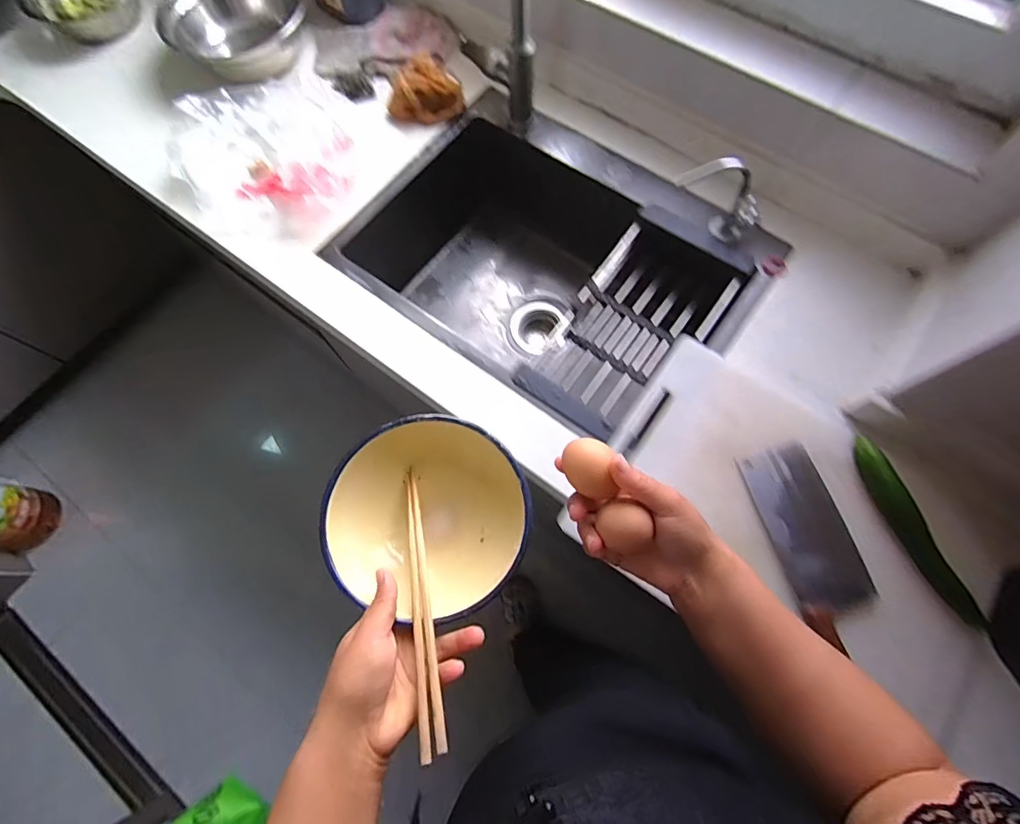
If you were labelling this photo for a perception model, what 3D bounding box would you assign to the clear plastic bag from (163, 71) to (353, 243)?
[{"bbox_3d":[-0.383,-0.426,0.762,0.291,0.092,0.270,16,72,7],"label":"clear plastic bag"}]

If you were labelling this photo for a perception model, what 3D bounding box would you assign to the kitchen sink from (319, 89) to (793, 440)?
[{"bbox_3d":[0.049,-0.235,0.860,0.632,0.245,0.435,34,75,12],"label":"kitchen sink"}]

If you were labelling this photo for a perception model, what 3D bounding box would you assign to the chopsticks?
[{"bbox_3d":[-0.074,0.145,0.396,0.017,0.010,0.231,-13,50,-3],"label":"chopsticks"}]

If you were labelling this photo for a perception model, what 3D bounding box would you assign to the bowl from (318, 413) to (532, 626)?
[{"bbox_3d":[-0.071,0.094,0.439,0.169,0.066,0.171,-1,71,2],"label":"bowl"}]

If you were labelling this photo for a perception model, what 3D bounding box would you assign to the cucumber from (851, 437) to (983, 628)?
[{"bbox_3d":[0.476,0.141,0.574,0.031,0.036,0.230,-22,72,-6],"label":"cucumber"}]

